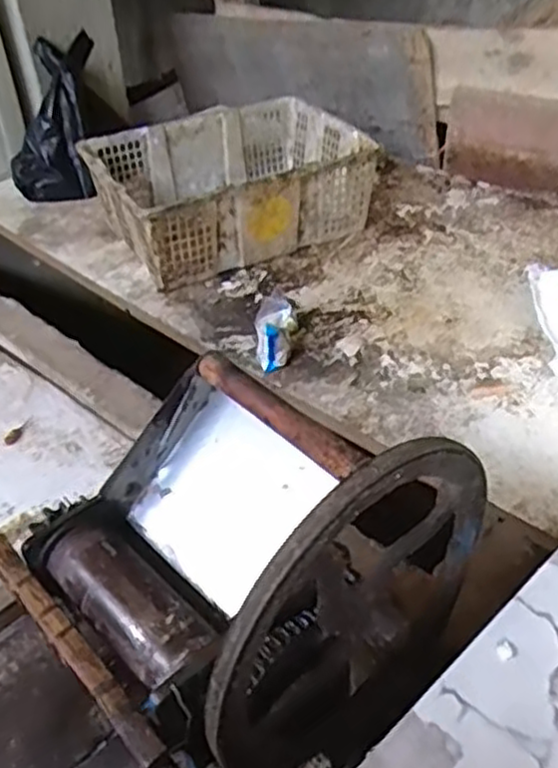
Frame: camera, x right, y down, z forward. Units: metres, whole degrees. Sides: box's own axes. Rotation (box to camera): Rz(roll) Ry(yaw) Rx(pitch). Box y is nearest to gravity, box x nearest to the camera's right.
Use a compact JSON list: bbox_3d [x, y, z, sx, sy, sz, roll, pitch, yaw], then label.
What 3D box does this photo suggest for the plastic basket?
[{"bbox_3d":[-0.093,-0.373,1.382,0.469,0.189,0.357,-21,42,-20],"label":"plastic basket"}]

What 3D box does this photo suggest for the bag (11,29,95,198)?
[{"bbox_3d":[-0.457,-0.556,1.495,0.201,0.349,0.124,3,-2,12],"label":"bag"}]

